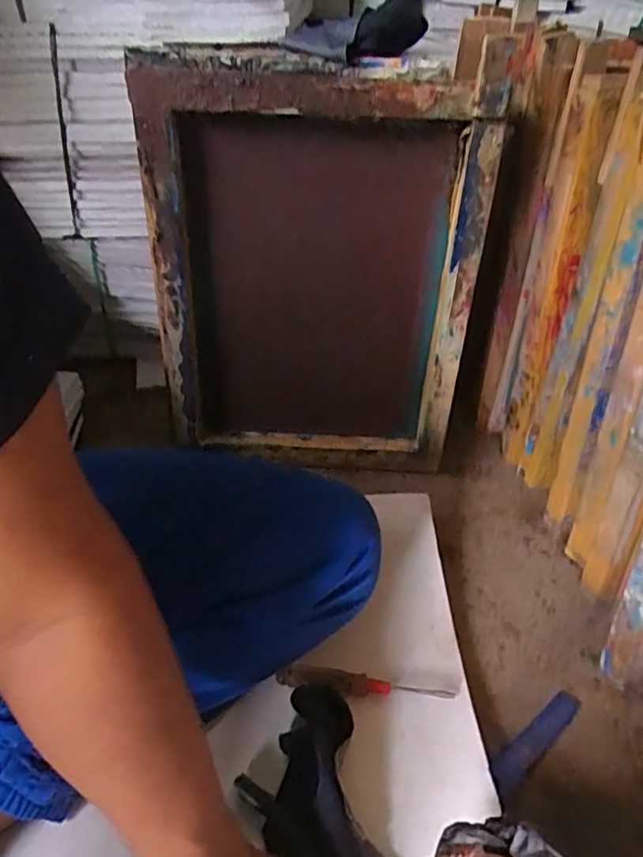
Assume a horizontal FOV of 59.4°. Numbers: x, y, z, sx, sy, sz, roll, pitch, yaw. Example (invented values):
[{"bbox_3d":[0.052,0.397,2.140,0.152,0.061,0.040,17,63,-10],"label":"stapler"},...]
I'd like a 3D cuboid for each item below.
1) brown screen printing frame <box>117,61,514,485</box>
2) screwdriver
[{"bbox_3d":[-0.009,-0.158,0.680,0.372,0.464,0.060,1,35,-2],"label":"brown screen printing frame"},{"bbox_3d":[0.042,0.253,0.557,0.168,0.018,0.024,6,42,4],"label":"screwdriver"}]

